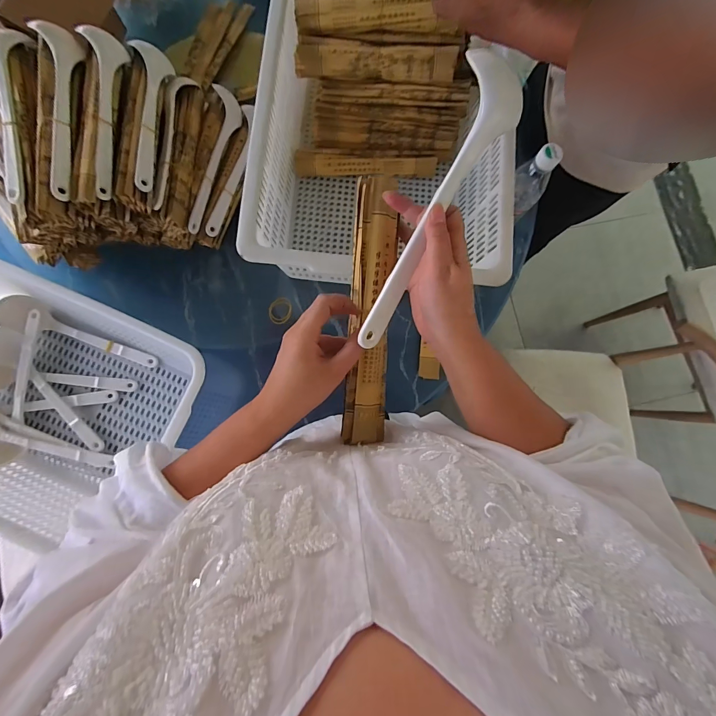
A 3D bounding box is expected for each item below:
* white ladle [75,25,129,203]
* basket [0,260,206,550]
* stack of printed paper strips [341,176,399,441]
[{"bbox_3d":[-0.352,-0.350,0.501,0.051,0.038,0.250,-8,82,-3],"label":"white ladle"},{"bbox_3d":[-0.483,0.076,0.577,0.424,0.133,0.339,24,82,1],"label":"basket"},{"bbox_3d":[0.013,-0.044,0.361,0.044,0.024,0.261,2,96,-2],"label":"stack of printed paper strips"}]

